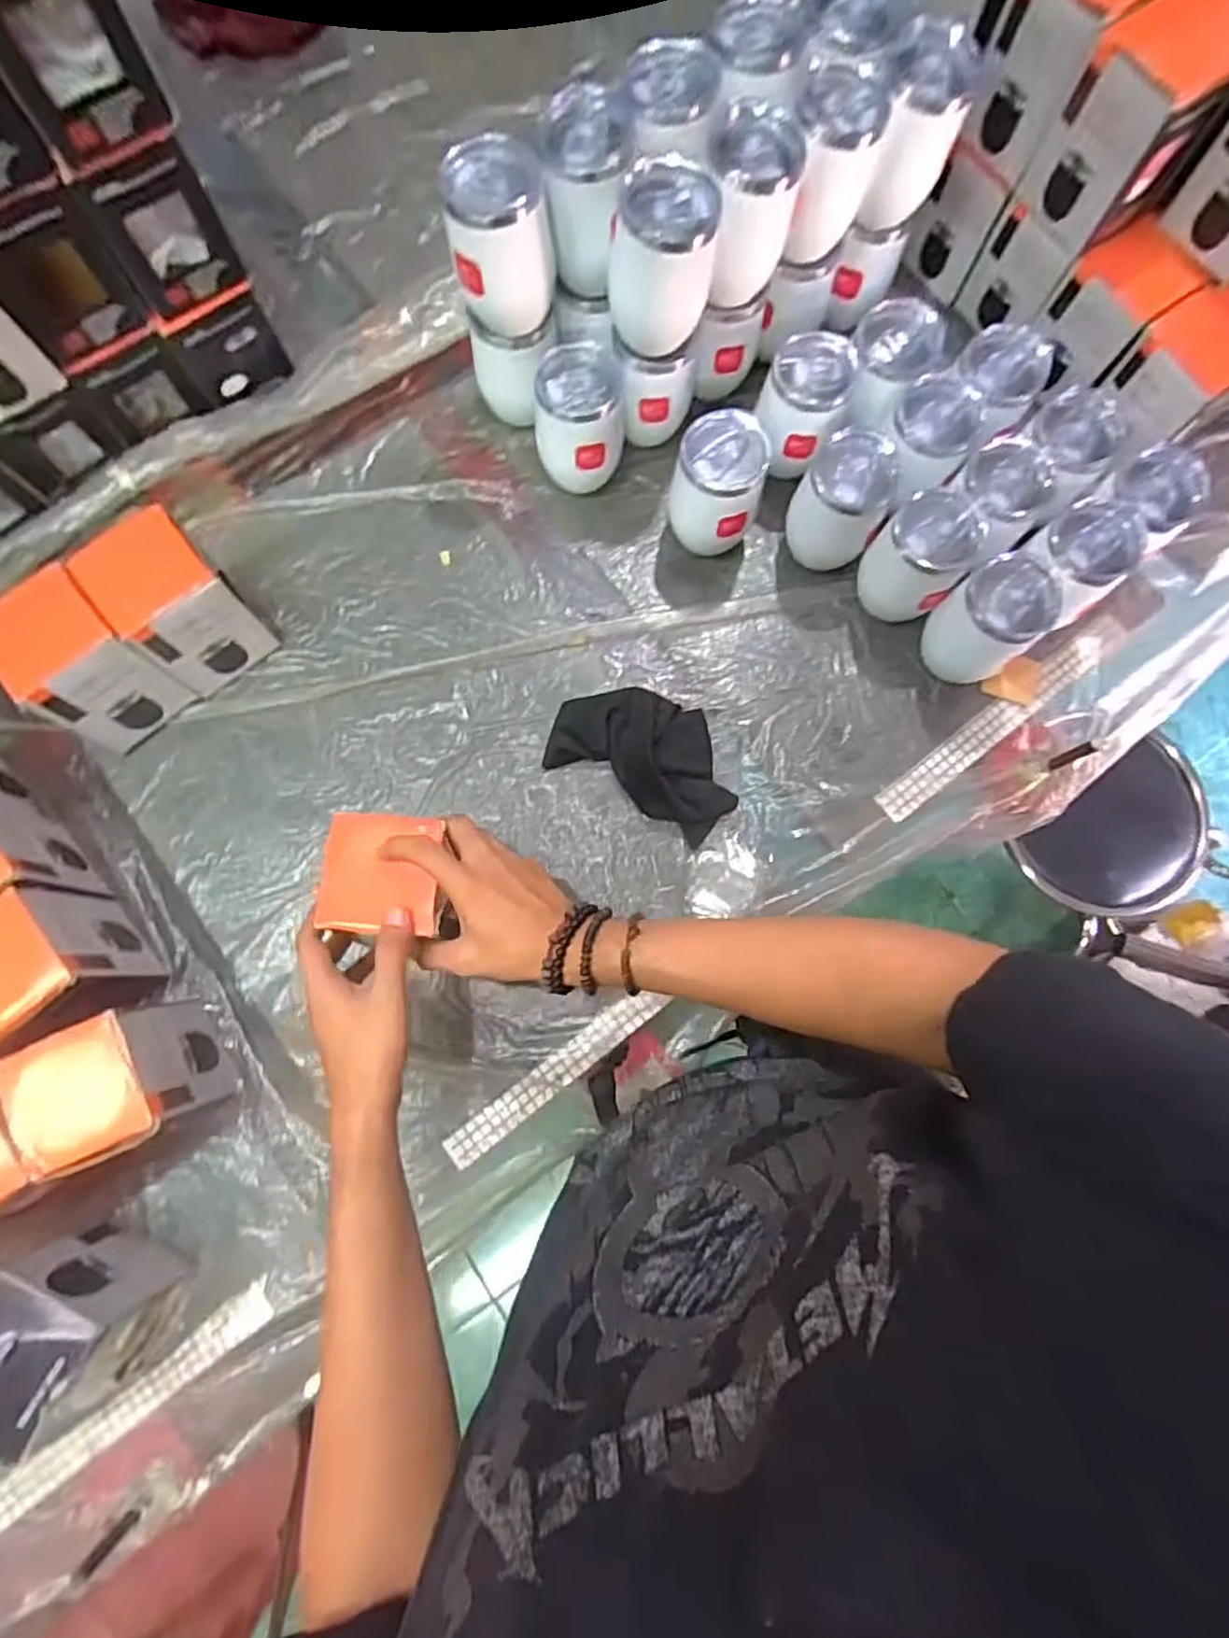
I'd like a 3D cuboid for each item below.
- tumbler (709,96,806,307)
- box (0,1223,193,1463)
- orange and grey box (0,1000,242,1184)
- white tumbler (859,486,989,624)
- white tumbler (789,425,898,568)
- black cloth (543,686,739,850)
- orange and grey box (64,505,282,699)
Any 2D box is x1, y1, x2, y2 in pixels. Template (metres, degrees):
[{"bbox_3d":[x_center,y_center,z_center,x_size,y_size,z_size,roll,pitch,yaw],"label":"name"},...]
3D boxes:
[{"bbox_3d":[0.113,-0.516,0.607,0.076,0.111,0.089,9,77,1],"label":"tumbler"},{"bbox_3d":[-0.400,0.372,0.524,0.090,0.132,0.093,29,78,6],"label":"box"},{"bbox_3d":[-0.382,0.208,0.560,0.098,0.130,0.098,-26,79,-6],"label":"orange and grey box"},{"bbox_3d":[0.282,-0.247,0.661,0.085,0.098,0.078,0,77,-1],"label":"white tumbler"},{"bbox_3d":[0.215,-0.298,0.668,0.080,0.099,0.074,0,77,-1],"label":"white tumbler"},{"bbox_3d":[0.033,-0.066,0.666,0.177,0.041,0.108,28,78,6],"label":"black cloth"},{"bbox_3d":[-0.380,-0.184,0.633,0.090,0.139,0.085,-37,80,-9],"label":"orange and grey box"}]

